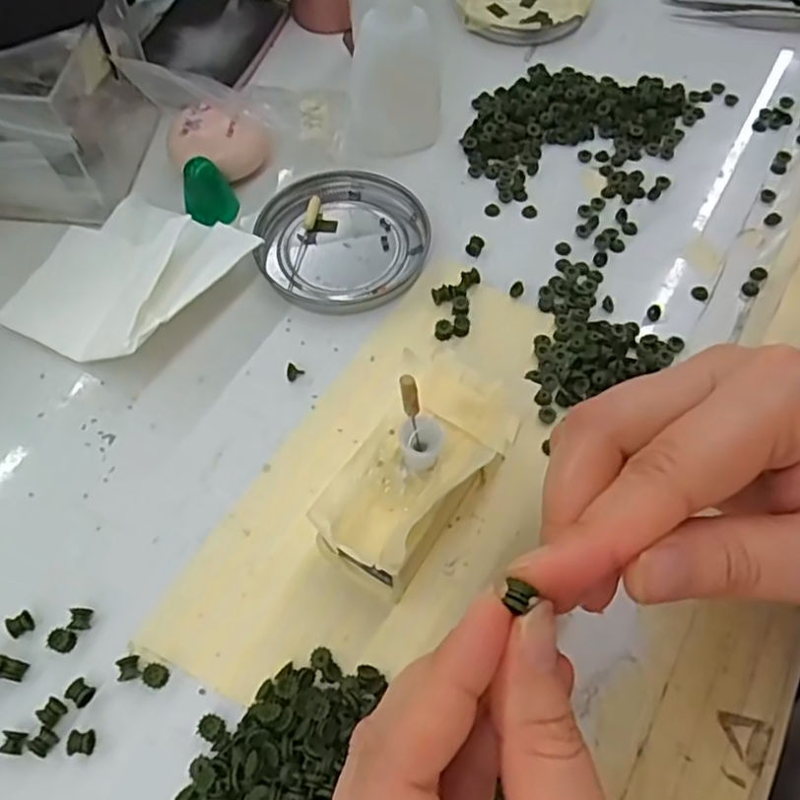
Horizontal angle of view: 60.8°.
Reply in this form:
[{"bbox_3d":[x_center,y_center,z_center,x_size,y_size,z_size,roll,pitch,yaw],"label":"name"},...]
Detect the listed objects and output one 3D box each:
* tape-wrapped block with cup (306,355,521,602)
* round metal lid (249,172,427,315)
[{"bbox_3d":[0.007,0.026,0.239,0.046,0.044,0.083,28,65,14],"label":"tape-wrapped block with cup"},{"bbox_3d":[-0.026,-0.074,0.315,0.076,0.011,0.073,0,61,0],"label":"round metal lid"}]

